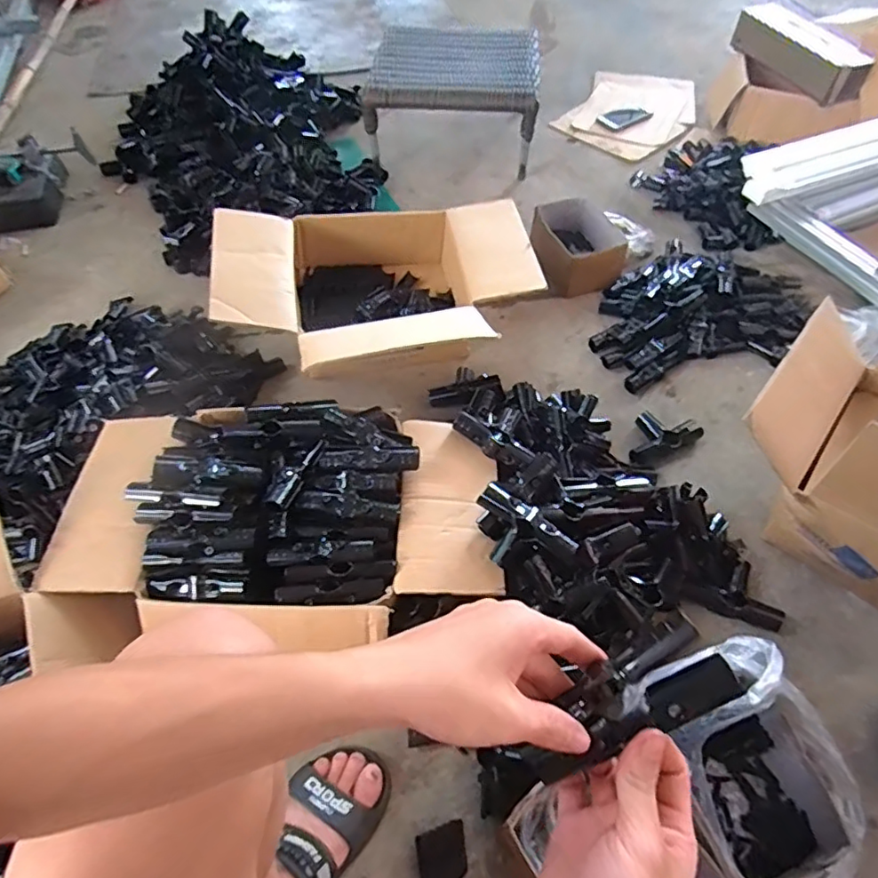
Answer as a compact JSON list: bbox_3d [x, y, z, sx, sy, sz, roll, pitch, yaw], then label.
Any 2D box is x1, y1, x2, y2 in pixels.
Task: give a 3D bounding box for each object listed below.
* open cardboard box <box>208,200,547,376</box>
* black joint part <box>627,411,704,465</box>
[{"bbox_3d":[-0.101,-0.250,1.045,0.543,0.209,0.386,-13,56,-9],"label":"open cardboard box"},{"bbox_3d":[0.378,-0.008,0.982,0.144,0.035,0.088,-19,57,-13],"label":"black joint part"}]

